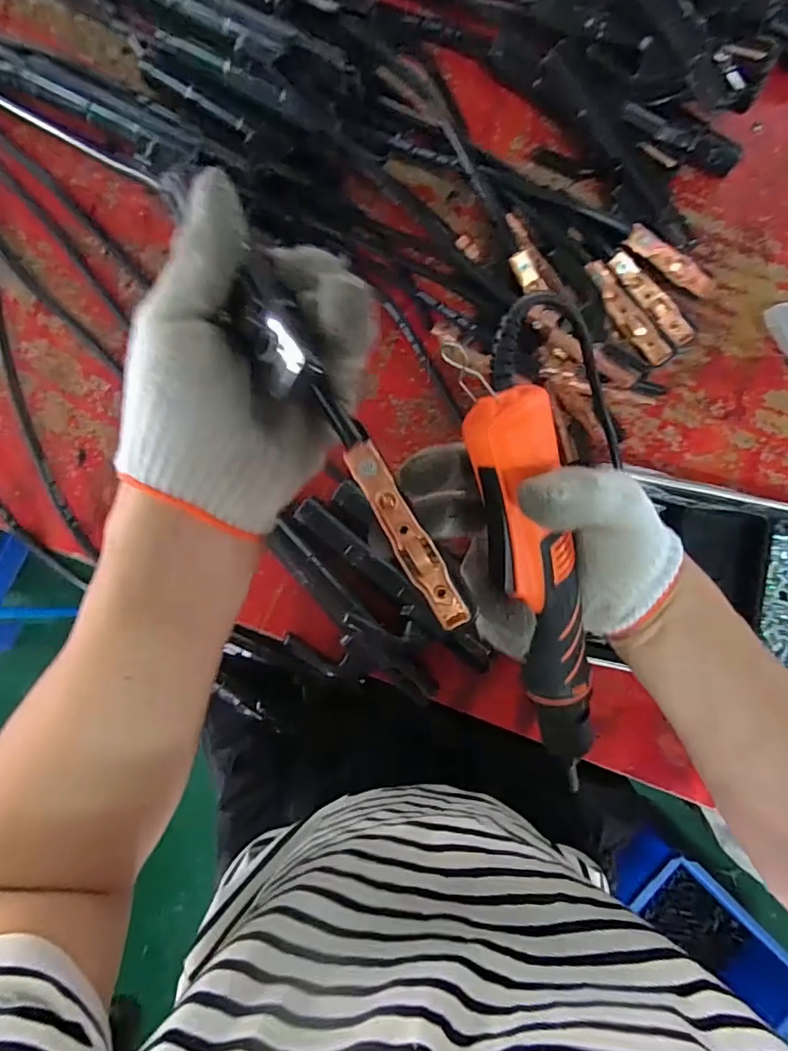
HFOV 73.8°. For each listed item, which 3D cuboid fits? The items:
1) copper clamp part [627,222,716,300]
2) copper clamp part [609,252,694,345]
[{"bbox_3d":[0.234,-0.217,0.437,0.105,0.009,0.020,18,85,-25],"label":"copper clamp part"},{"bbox_3d":[0.213,-0.186,0.432,0.096,0.013,0.015,39,86,-16],"label":"copper clamp part"}]

